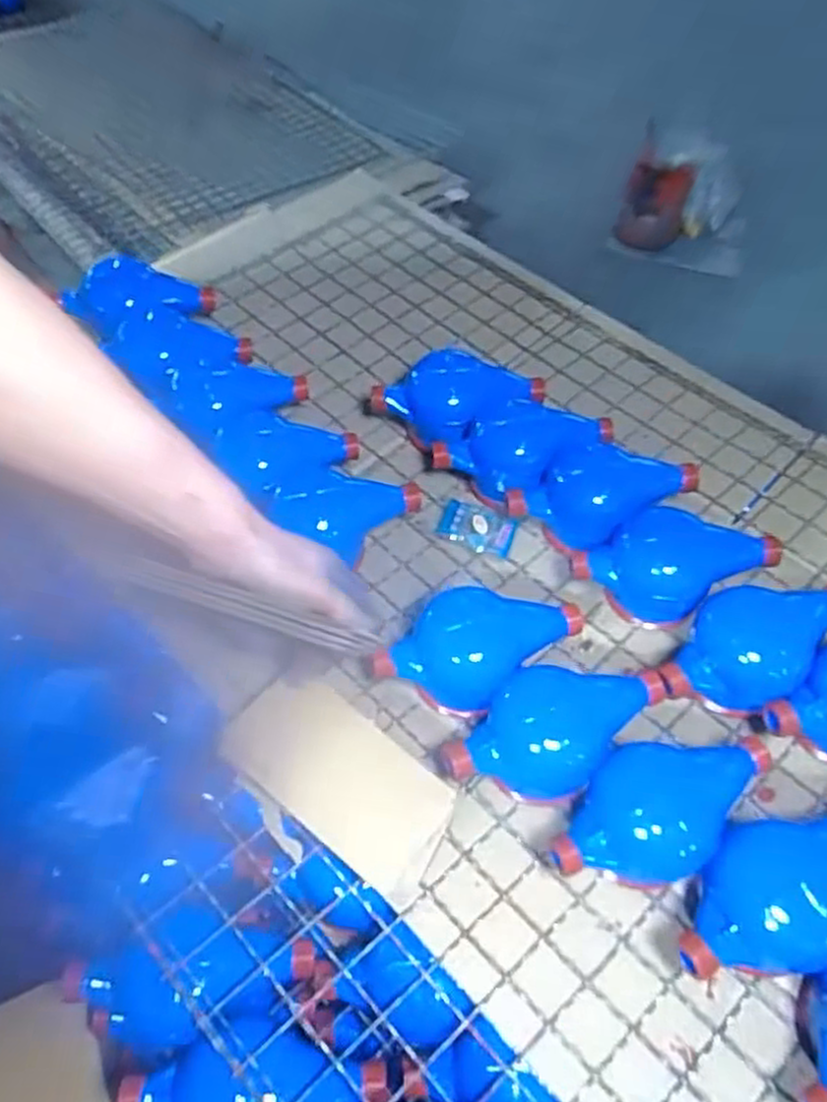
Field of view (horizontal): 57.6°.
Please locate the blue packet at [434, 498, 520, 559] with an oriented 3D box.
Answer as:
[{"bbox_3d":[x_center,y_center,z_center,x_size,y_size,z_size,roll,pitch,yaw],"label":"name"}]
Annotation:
[{"bbox_3d":[0.057,-0.021,0.689,0.068,0.006,0.040,19,74,14],"label":"blue packet"}]

